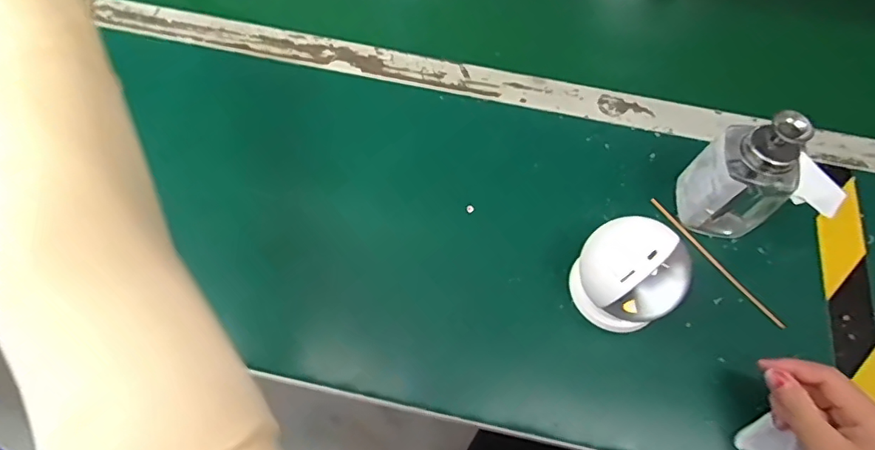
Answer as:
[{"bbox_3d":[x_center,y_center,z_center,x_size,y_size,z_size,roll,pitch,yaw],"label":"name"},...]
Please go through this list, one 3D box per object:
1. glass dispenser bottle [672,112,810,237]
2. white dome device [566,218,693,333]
[{"bbox_3d":[0.243,-0.041,0.419,0.065,0.119,0.056,-3,64,-3],"label":"glass dispenser bottle"},{"bbox_3d":[0.144,0.037,0.397,0.065,0.080,0.072,-25,67,-13],"label":"white dome device"}]

